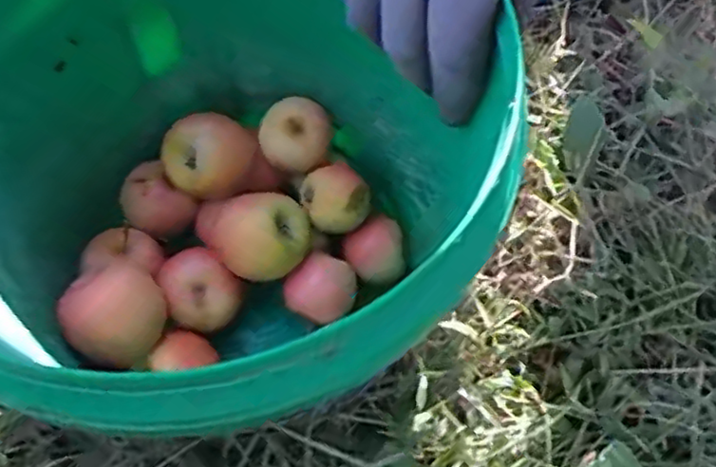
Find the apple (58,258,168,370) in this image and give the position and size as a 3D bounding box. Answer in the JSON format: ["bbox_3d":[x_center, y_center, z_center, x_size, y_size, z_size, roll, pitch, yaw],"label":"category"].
[{"bbox_3d":[-0.143,0.049,0.396,0.055,0.050,0.053,0,70,1],"label":"apple"}]

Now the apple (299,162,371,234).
[{"bbox_3d":[-0.015,-0.019,0.444,0.039,0.034,0.043,-32,73,-10],"label":"apple"}]

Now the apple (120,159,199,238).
[{"bbox_3d":[-0.141,-0.022,0.460,0.043,0.039,0.039,39,75,14],"label":"apple"}]

